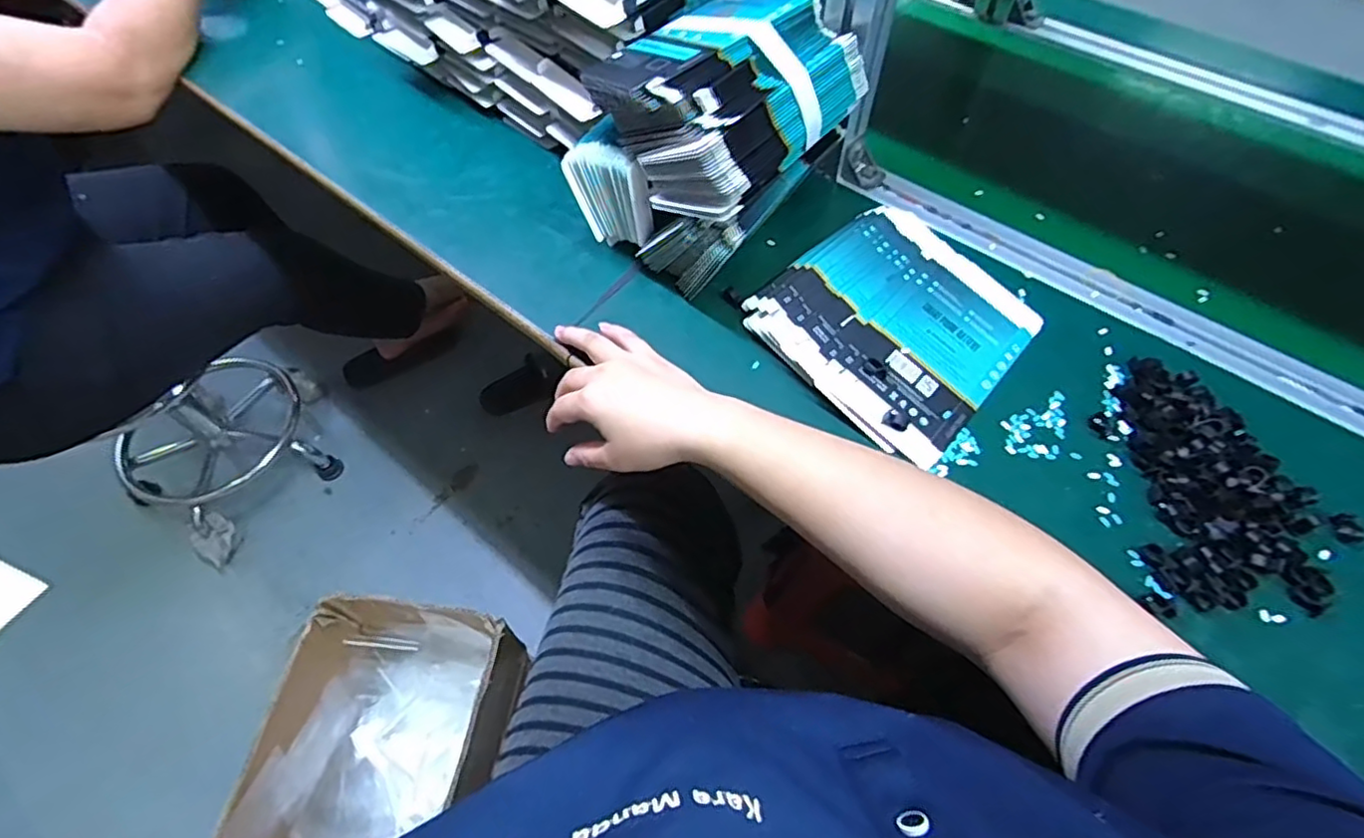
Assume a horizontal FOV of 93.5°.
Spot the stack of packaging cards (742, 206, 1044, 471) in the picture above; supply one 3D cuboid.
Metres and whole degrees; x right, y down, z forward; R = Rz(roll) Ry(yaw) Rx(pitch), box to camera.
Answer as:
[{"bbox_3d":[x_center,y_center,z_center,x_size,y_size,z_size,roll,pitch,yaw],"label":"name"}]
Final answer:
[{"bbox_3d":[0.167,-0.078,0.499,0.182,0.036,0.177,-37,65,-20],"label":"stack of packaging cards"}]

